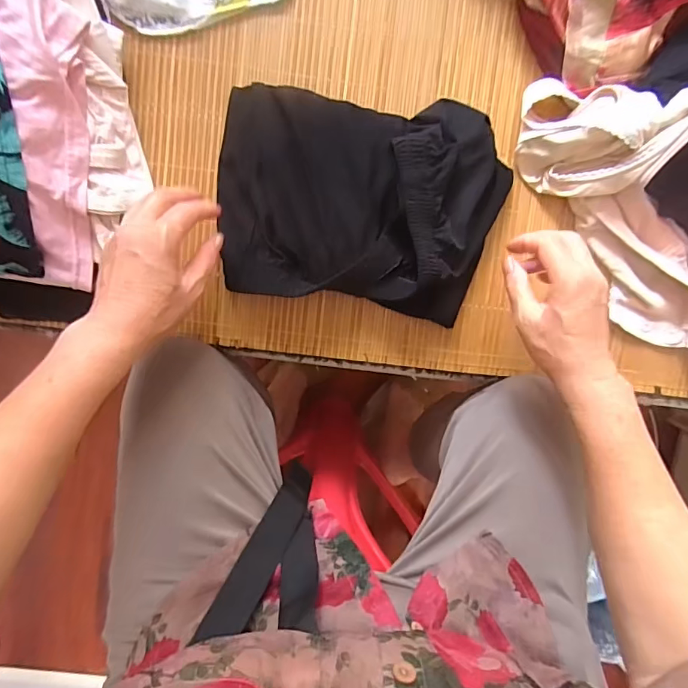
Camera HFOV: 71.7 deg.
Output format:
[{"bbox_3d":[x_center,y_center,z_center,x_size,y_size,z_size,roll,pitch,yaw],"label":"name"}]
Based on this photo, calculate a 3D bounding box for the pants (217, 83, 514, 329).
[{"bbox_3d":[0.014,-0.132,0.451,0.264,0.055,0.189,9,97,-3],"label":"pants"}]

